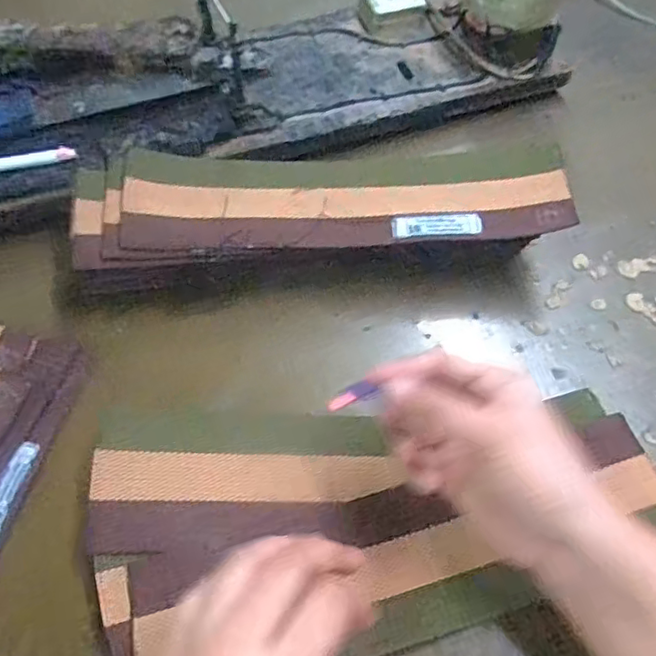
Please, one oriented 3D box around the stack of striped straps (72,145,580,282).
[{"bbox_3d":[-0.005,-0.075,0.406,0.317,0.038,0.085,-3,57,-1],"label":"stack of striped straps"}]

